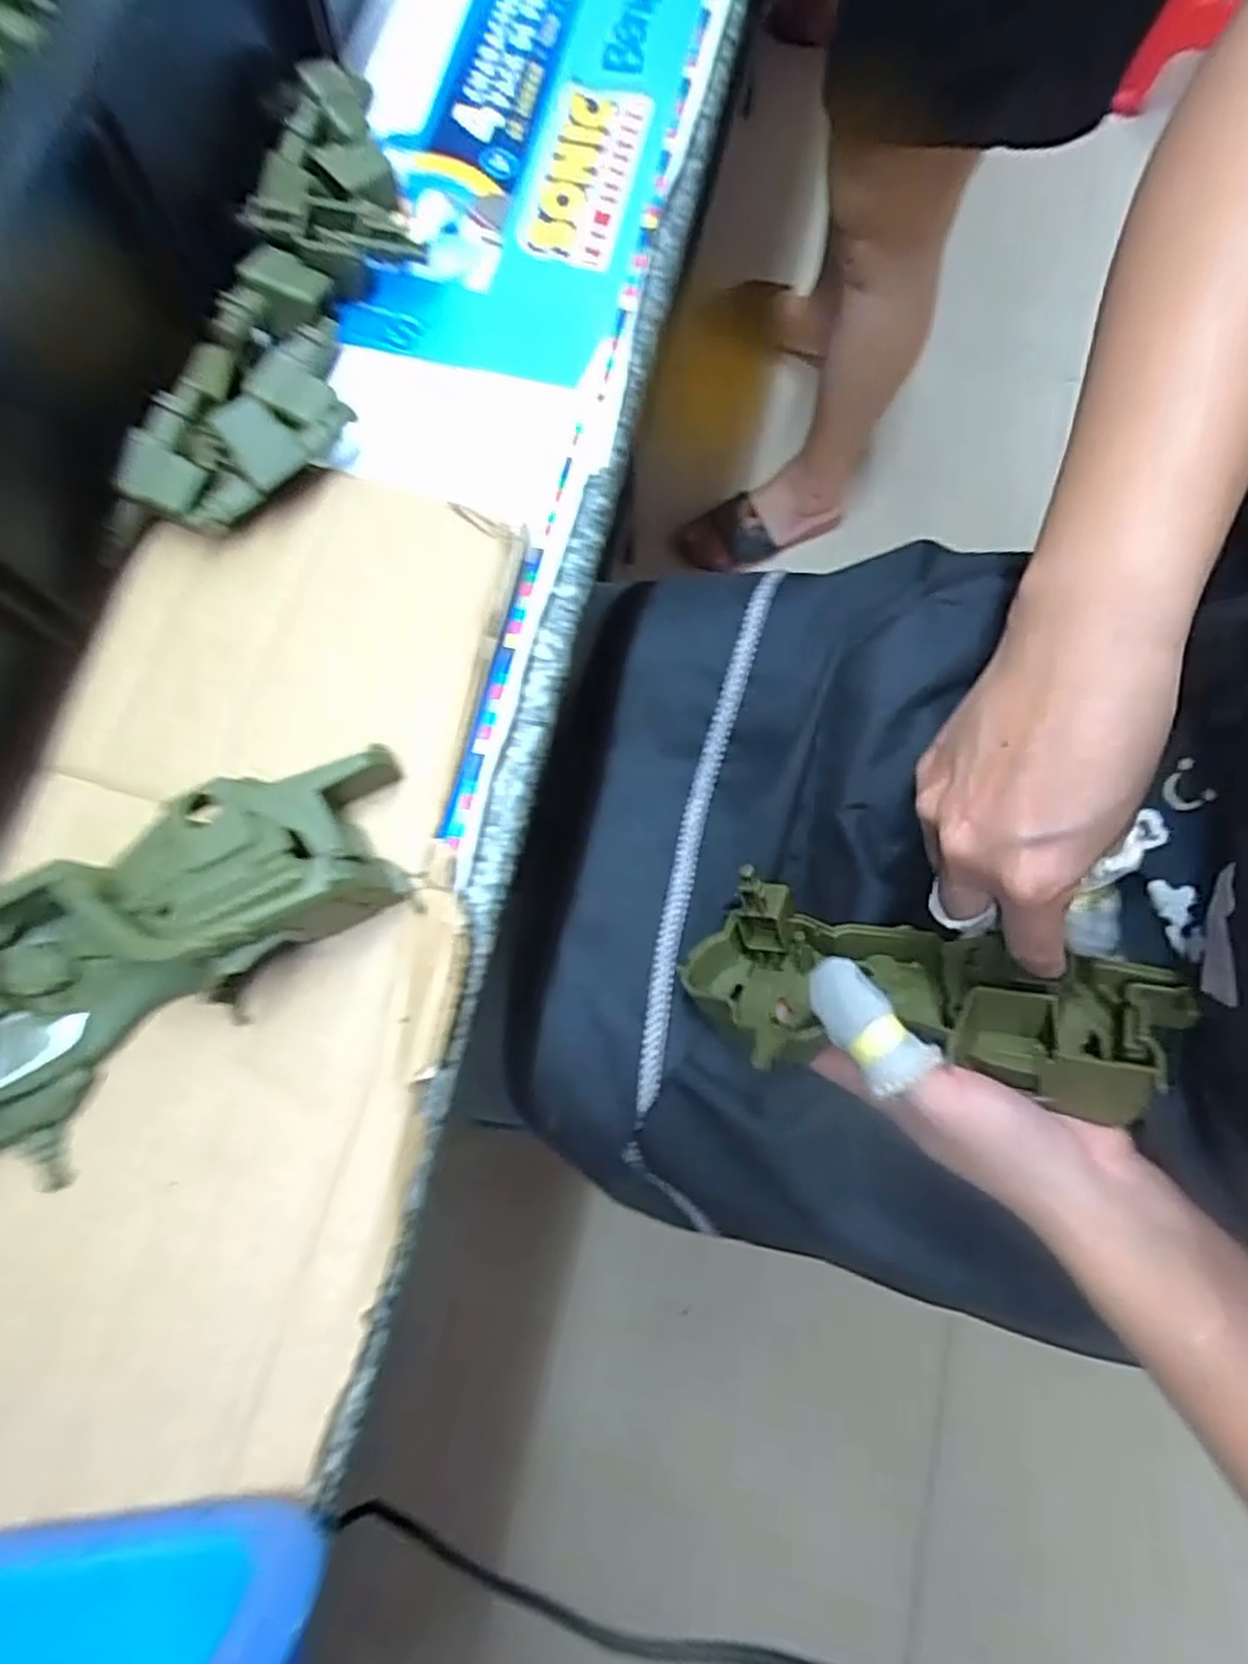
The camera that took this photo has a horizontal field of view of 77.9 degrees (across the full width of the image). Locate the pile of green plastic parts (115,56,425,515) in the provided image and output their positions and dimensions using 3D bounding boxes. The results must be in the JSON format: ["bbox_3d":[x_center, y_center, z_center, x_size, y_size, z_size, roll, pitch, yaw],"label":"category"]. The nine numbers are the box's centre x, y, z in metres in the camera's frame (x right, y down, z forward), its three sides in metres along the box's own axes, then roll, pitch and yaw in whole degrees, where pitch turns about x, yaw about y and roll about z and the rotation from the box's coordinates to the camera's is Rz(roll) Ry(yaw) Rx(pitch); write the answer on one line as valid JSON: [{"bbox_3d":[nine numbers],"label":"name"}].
[{"bbox_3d":[-0.116,-0.193,0.277,0.055,0.025,0.188,13,78,4],"label":"pile of green plastic parts"}]

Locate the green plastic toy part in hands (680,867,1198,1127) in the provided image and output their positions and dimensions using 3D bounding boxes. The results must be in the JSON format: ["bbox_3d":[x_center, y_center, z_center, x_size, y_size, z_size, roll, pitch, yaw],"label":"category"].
[{"bbox_3d":[0.111,0.064,0.310,0.182,0.052,0.070,6,76,32],"label":"green plastic toy part in hands"}]

